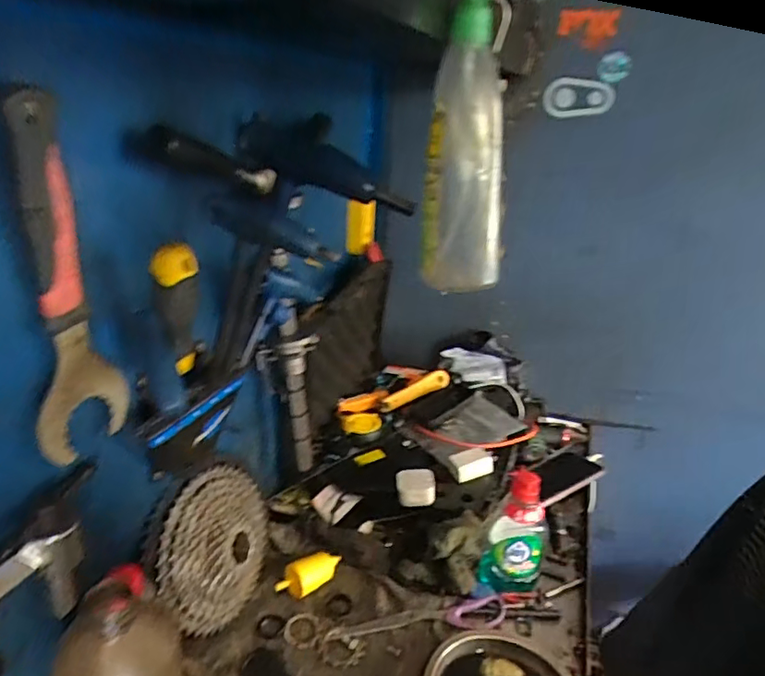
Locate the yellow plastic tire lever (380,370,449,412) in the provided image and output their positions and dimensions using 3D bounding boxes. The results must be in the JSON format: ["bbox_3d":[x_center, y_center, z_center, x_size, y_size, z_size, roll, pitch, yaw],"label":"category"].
[{"bbox_3d":[0.057,0.090,0.920,0.132,0.024,0.022,-24,32,-14],"label":"yellow plastic tire lever"}]

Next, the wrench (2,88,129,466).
[{"bbox_3d":[-0.221,-0.033,0.362,0.031,0.237,0.062,5,25,2],"label":"wrench"}]

